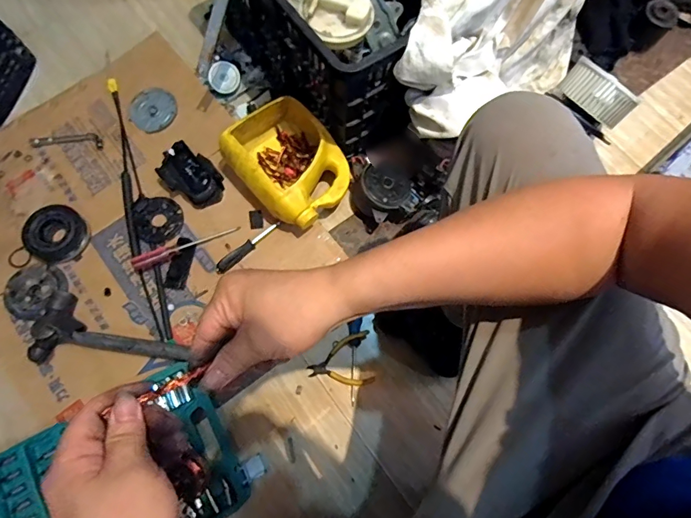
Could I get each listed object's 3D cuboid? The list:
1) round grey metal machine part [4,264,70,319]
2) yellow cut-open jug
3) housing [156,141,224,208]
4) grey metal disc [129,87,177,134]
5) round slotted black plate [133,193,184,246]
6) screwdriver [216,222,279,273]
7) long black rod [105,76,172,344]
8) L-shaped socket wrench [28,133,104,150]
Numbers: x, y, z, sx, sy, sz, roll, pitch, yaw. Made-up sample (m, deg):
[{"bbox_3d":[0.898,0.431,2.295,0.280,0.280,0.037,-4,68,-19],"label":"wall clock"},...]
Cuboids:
[{"bbox_3d":[-0.566,0.058,0.769,0.107,0.024,0.099,0,73,1],"label":"round grey metal machine part"},{"bbox_3d":[-0.103,-0.182,0.796,0.175,0.114,0.223,-39,76,-10],"label":"yellow cut-open jug"},{"bbox_3d":[-0.298,-0.160,0.816,0.121,0.067,0.084,34,77,11],"label":"housing"},{"bbox_3d":[-0.411,-0.319,0.895,0.103,0.006,0.098,0,73,1],"label":"grey metal disc"},{"bbox_3d":[-0.367,-0.079,0.818,0.106,0.014,0.088,33,76,11],"label":"round slotted black plate"},{"bbox_3d":[-0.185,-0.025,0.790,0.146,0.022,0.022,-40,75,-15],"label":"screwdriver"},{"bbox_3d":[-0.420,-0.123,0.832,0.045,0.015,0.584,-17,73,-4],"label":"long black rod"},{"bbox_3d":[-0.577,-0.245,0.868,0.156,0.007,0.034,3,73,2],"label":"L-shaped socket wrench"}]

